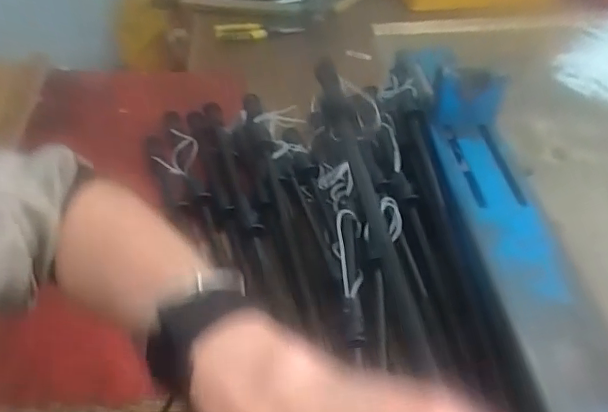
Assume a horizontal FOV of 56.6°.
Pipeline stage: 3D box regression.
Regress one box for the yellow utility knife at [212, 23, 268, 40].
[{"bbox_3d":[-0.105,-0.292,0.944,0.086,0.030,0.016,1,43,3],"label":"yellow utility knife"}]

